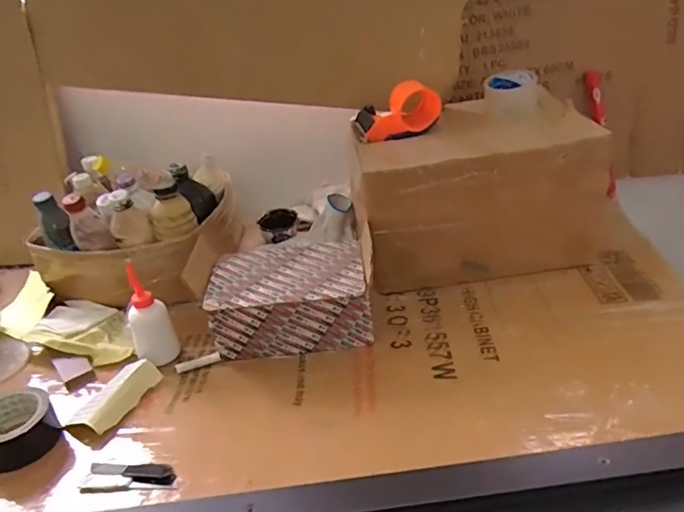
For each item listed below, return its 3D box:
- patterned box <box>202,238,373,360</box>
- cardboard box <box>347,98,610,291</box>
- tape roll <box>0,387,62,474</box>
[{"bbox_3d":[-0.076,0.072,0.833,0.226,0.127,0.145,-7,28,-1],"label":"patterned box"},{"bbox_3d":[0.220,-0.100,0.941,0.390,0.243,0.210,-9,29,-5],"label":"cardboard box"},{"bbox_3d":[-0.417,0.225,0.698,0.094,0.057,0.090,-22,32,-26],"label":"tape roll"}]

